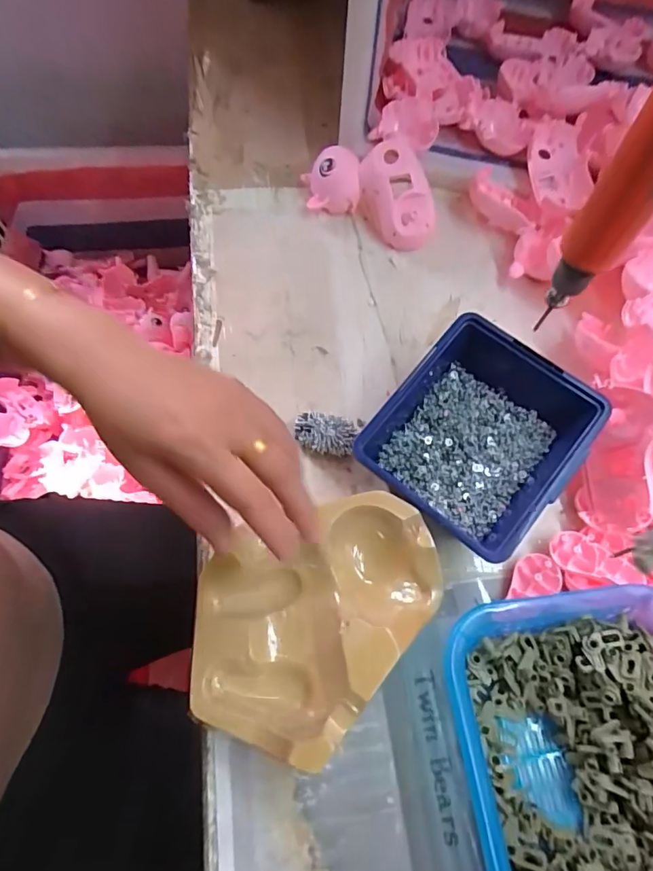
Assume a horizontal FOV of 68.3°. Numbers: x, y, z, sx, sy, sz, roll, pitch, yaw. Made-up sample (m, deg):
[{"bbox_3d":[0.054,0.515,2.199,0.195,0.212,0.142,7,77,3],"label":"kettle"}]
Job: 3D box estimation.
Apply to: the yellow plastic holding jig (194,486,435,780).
[{"bbox_3d":[-0.011,0.120,0.347,0.139,0.038,0.193,41,70,14],"label":"yellow plastic holding jig"}]

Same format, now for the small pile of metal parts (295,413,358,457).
[{"bbox_3d":[-0.002,-0.001,0.432,0.053,0.020,0.033,15,66,4],"label":"small pile of metal parts"}]

